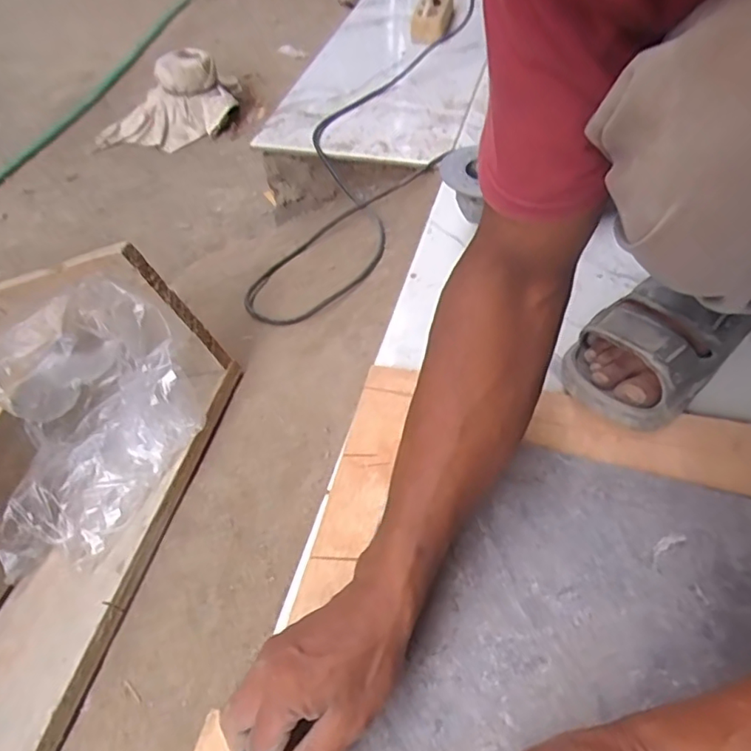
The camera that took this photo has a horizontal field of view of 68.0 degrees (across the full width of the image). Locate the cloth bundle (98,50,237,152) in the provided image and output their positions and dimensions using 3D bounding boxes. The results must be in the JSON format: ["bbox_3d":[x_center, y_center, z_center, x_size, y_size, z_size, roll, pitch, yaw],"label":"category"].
[{"bbox_3d":[-0.492,-0.634,1.299,0.324,0.146,0.125,-26,55,-16],"label":"cloth bundle"}]

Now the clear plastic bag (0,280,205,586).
[{"bbox_3d":[-0.299,0.056,0.561,0.175,0.150,0.262,26,58,21],"label":"clear plastic bag"}]

